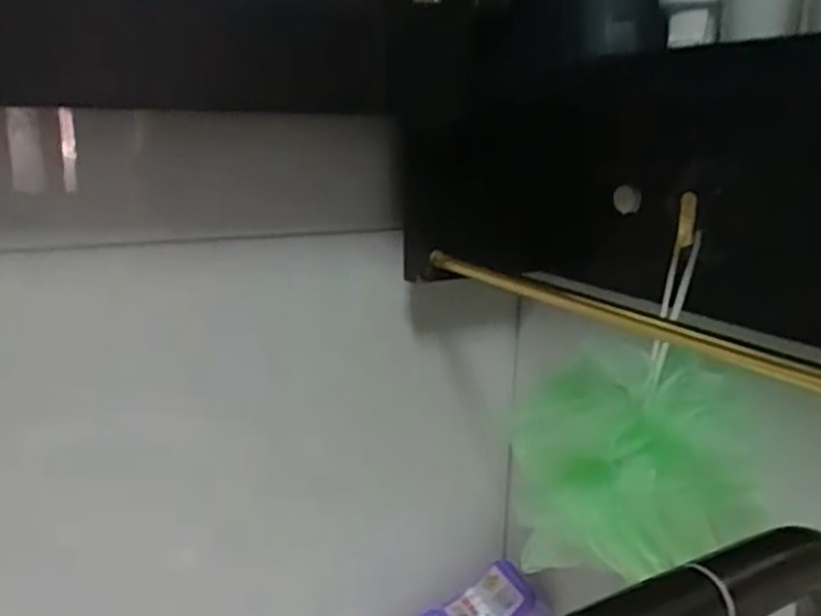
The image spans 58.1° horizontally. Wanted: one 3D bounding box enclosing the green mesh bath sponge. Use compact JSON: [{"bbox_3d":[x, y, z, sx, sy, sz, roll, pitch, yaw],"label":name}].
[{"bbox_3d":[0.109,0.077,0.377,0.102,0.108,0.093,1,14,3],"label":"green mesh bath sponge"}]

